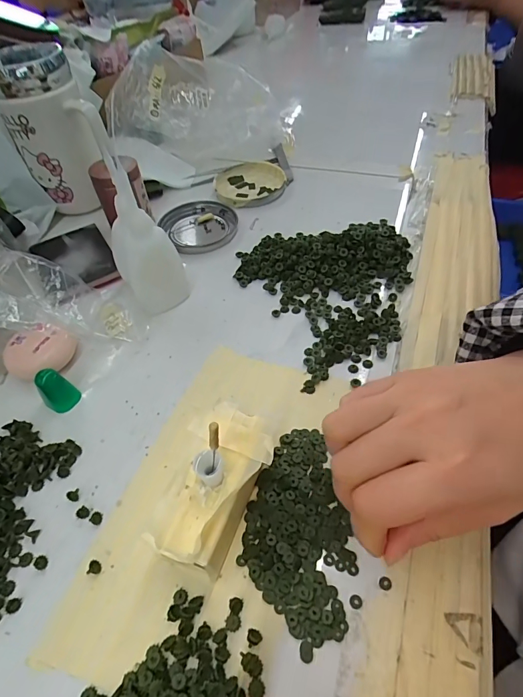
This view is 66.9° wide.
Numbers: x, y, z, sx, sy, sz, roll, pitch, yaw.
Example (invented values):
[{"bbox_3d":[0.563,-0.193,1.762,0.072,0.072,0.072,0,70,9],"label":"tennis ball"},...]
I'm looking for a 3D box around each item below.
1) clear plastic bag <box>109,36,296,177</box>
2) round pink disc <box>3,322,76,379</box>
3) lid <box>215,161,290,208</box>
[{"bbox_3d":[-0.069,-0.299,0.489,0.209,0.092,0.150,0,51,4],"label":"clear plastic bag"},{"bbox_3d":[-0.162,0.001,0.287,0.035,0.032,0.045,35,60,28],"label":"round pink disc"},{"bbox_3d":[-0.012,-0.187,0.446,0.078,0.009,0.084,-2,50,2],"label":"lid"}]

